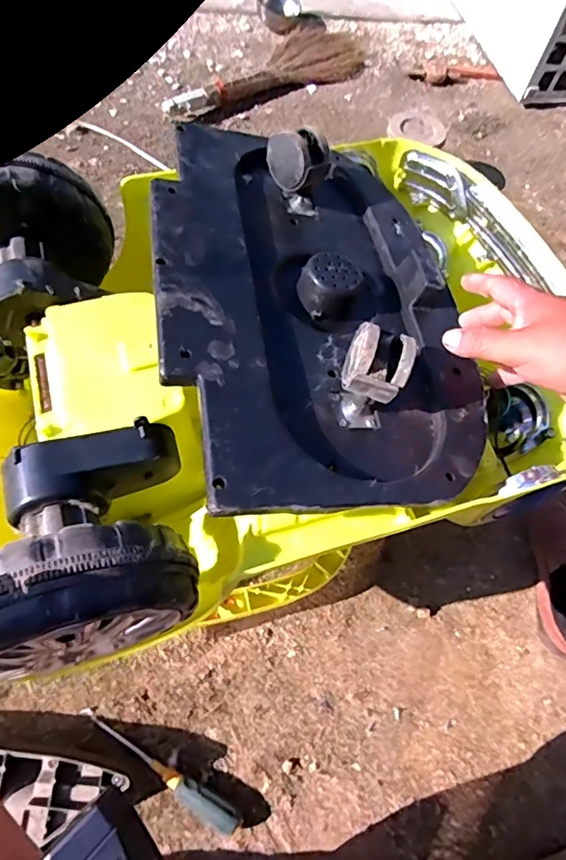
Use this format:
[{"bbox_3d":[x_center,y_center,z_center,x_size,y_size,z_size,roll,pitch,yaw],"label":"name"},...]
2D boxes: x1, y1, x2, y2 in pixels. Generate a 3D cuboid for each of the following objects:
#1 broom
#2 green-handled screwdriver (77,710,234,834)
[{"bbox_3d":[-0.034,-0.965,1.385,0.663,0.055,0.218,-37,71,-21],"label":"broom"},{"bbox_3d":[-0.162,0.433,0.661,0.238,0.033,0.025,29,64,10],"label":"green-handled screwdriver"}]

